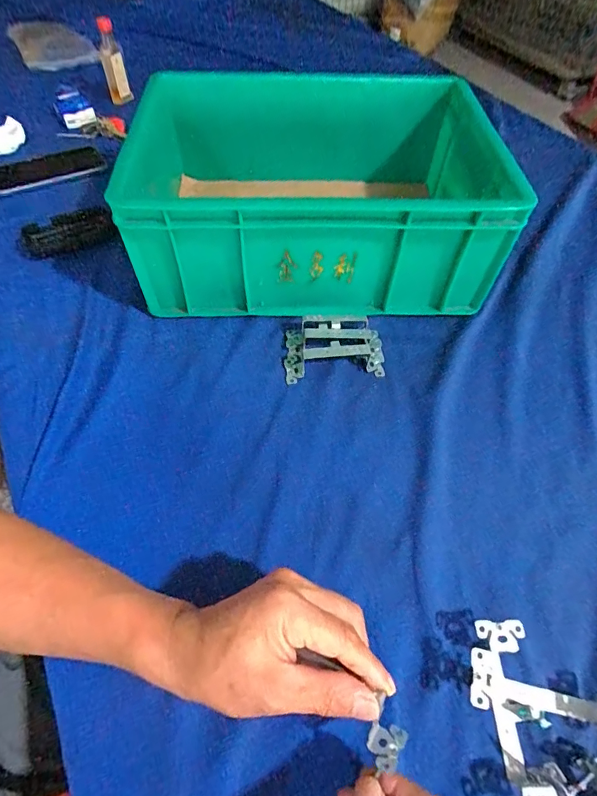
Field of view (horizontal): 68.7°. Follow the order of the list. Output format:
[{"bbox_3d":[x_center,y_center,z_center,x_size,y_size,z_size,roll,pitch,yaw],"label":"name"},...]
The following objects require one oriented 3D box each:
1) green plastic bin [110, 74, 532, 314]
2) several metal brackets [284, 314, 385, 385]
[{"bbox_3d":[0.020,-0.257,0.536,0.394,0.143,0.314,0,56,-2],"label":"green plastic bin"},{"bbox_3d":[0.039,-0.056,0.474,0.106,0.031,0.068,-2,56,-3],"label":"several metal brackets"}]

